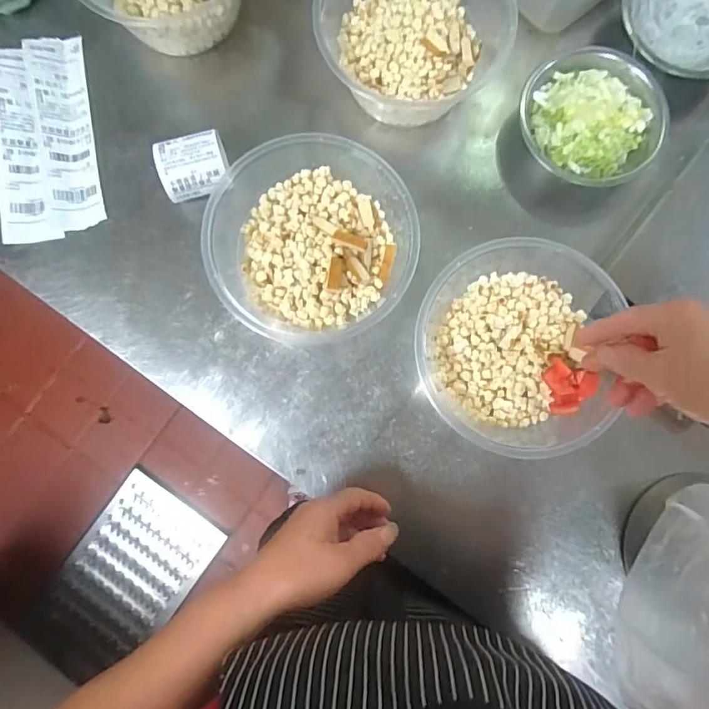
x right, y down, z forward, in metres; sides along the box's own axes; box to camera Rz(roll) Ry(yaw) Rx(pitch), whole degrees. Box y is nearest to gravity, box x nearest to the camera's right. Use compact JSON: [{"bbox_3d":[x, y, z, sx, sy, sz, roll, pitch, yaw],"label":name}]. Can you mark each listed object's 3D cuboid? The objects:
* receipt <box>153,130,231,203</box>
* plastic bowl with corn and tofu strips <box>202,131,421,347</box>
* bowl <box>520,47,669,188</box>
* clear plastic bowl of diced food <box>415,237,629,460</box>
[{"bbox_3d":[-0.144,-0.169,0.441,0.059,0.046,0.052,-16,85,-2],"label":"receipt"},{"bbox_3d":[-0.042,-0.096,0.421,0.181,0.073,0.166,0,85,-1],"label":"plastic bowl with corn and tofu strips"},{"bbox_3d":[0.220,-0.220,0.453,0.130,0.045,0.121,0,85,-1],"label":"bowl"},{"bbox_3d":[0.129,-0.003,0.410,0.154,0.074,0.168,0,85,-1],"label":"clear plastic bowl of diced food"}]

